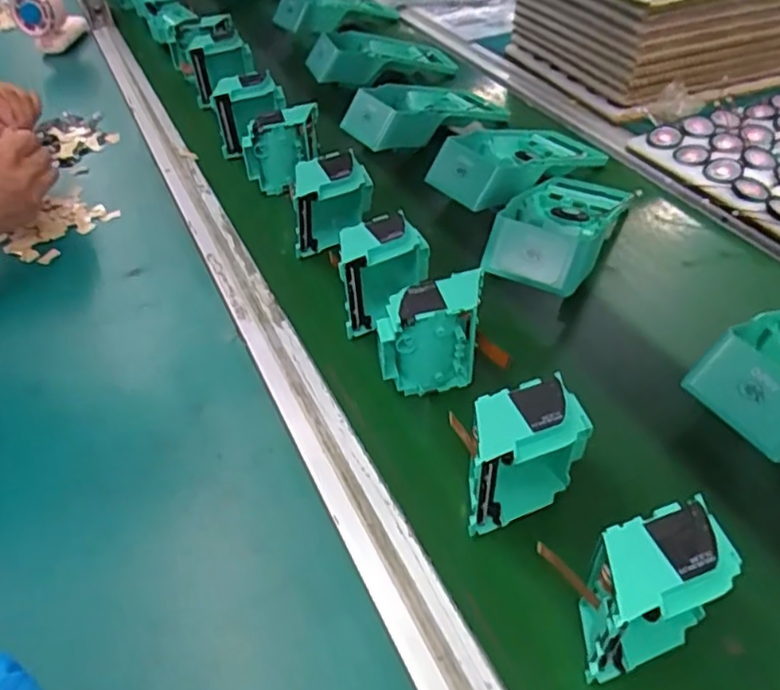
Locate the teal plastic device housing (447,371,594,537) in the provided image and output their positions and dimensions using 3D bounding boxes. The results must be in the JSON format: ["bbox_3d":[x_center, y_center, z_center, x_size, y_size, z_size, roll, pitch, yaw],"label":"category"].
[{"bbox_3d":[0.075,0.064,0.368,0.080,0.082,0.043,-21,48,-11],"label":"teal plastic device housing"}]

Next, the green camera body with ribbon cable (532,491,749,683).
[{"bbox_3d":[0.122,0.116,0.304,0.078,0.069,0.046,-17,48,-8],"label":"green camera body with ribbon cable"}]

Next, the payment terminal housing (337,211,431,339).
[{"bbox_3d":[-0.010,-0.054,0.500,0.079,0.086,0.038,-30,51,-18],"label":"payment terminal housing"}]

